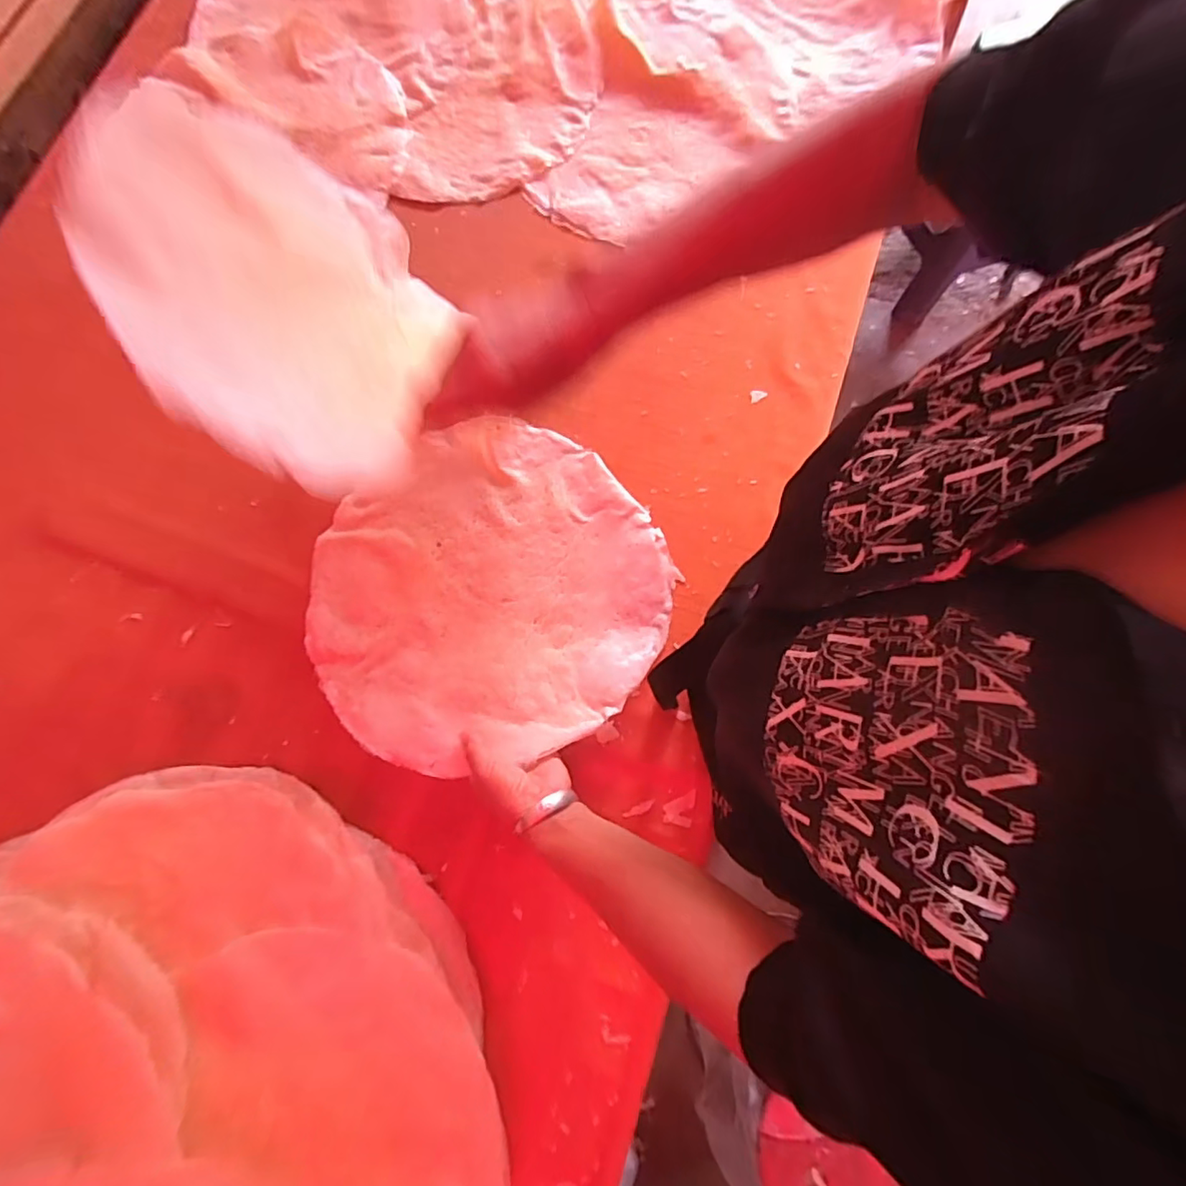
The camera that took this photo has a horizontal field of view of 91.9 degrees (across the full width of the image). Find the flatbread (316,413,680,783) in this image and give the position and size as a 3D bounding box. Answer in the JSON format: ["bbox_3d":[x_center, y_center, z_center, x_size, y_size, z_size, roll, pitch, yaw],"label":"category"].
[{"bbox_3d":[-0.105,-0.001,0.562,0.339,0.033,0.319,0,78,1],"label":"flatbread"}]

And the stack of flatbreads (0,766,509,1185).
[{"bbox_3d":[-0.359,0.451,0.440,0.549,0.085,0.553,-28,79,-5],"label":"stack of flatbreads"}]

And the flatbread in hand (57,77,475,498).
[{"bbox_3d":[-0.207,-0.213,0.431,0.040,0.274,0.328,-27,66,32],"label":"flatbread in hand"}]

